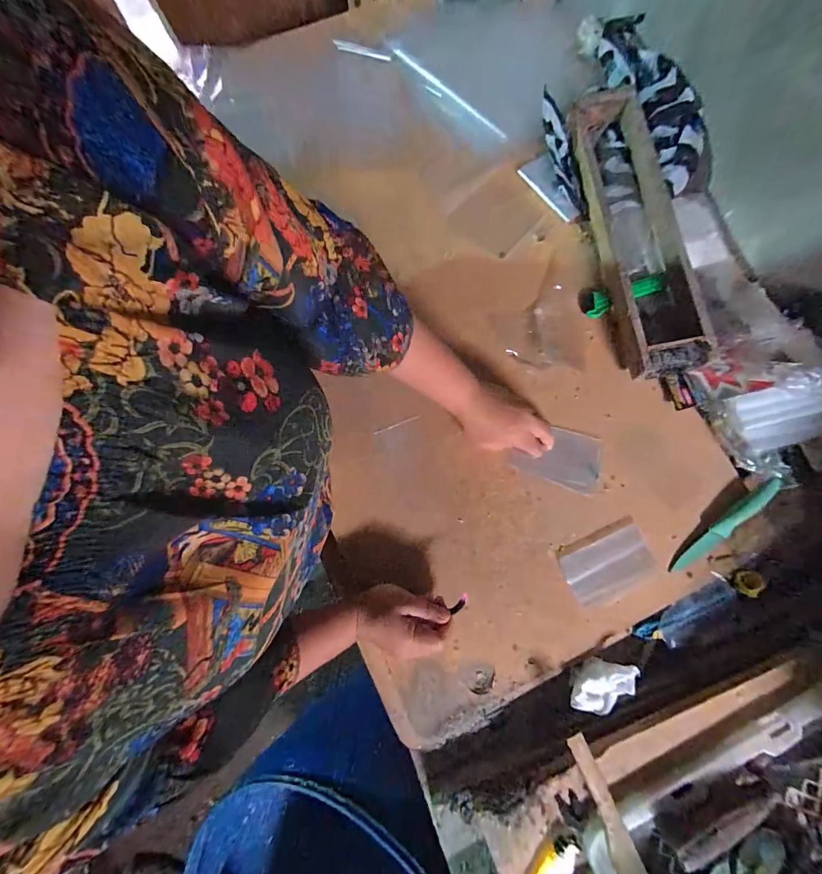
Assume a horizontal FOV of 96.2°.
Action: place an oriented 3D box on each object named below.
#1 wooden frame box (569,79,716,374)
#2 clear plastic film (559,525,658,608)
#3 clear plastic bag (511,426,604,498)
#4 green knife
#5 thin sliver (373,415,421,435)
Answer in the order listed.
[{"bbox_3d":[0.310,-0.296,0.518,0.107,0.054,0.441,-9,79,-2],"label":"wooden frame box"},{"bbox_3d":[0.244,0.160,0.453,0.109,0.004,0.065,-22,80,-4],"label":"clear plastic film"},{"bbox_3d":[0.191,0.024,0.482,0.114,0.004,0.074,17,79,0],"label":"clear plastic bag"},{"bbox_3d":[0.387,0.111,0.453,0.167,0.024,0.019,-38,81,-7],"label":"green knife"},{"bbox_3d":[-0.019,-0.016,0.484,0.064,0.004,0.004,-21,80,-4],"label":"thin sliver"}]

